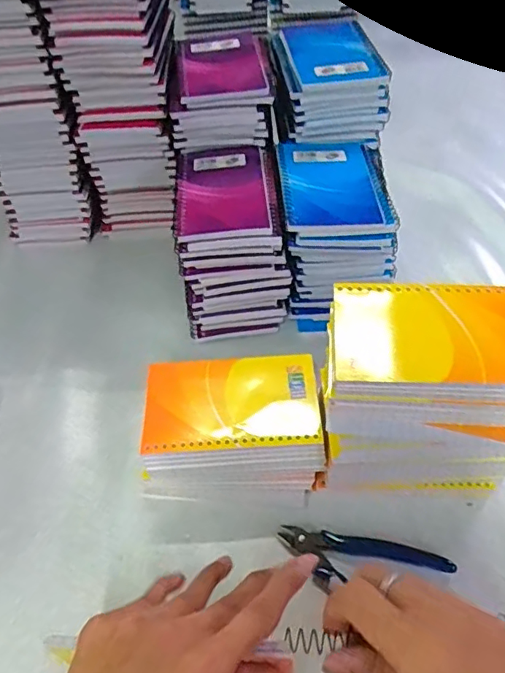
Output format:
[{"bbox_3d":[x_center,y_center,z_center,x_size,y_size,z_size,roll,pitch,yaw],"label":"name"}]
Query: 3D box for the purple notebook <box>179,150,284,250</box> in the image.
[{"bbox_3d":[-0.027,-0.131,0.490,0.081,0.016,0.133,-6,49,-1],"label":"purple notebook"}]

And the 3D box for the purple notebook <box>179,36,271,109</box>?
[{"bbox_3d":[-0.029,-0.265,0.529,0.081,0.013,0.118,-7,53,-2],"label":"purple notebook"}]

